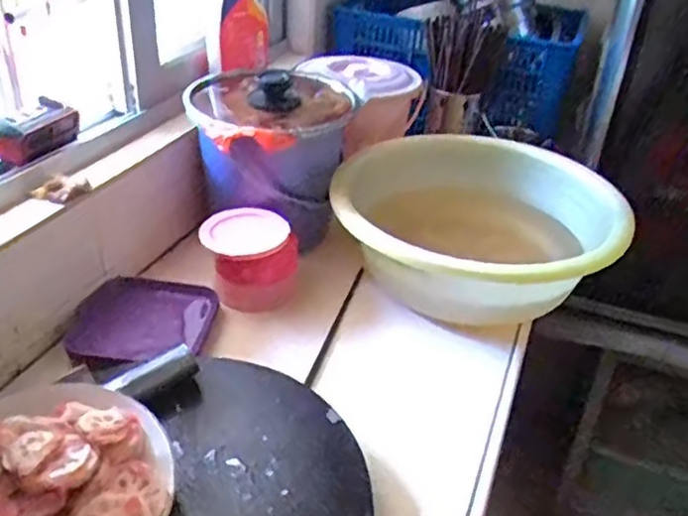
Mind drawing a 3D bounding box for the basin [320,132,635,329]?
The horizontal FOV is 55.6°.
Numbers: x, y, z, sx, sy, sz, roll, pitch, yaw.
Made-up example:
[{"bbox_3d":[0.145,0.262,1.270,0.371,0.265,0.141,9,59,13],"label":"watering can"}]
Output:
[{"bbox_3d":[0.177,-0.017,0.849,0.290,0.164,0.324,22,36,25],"label":"basin"}]

